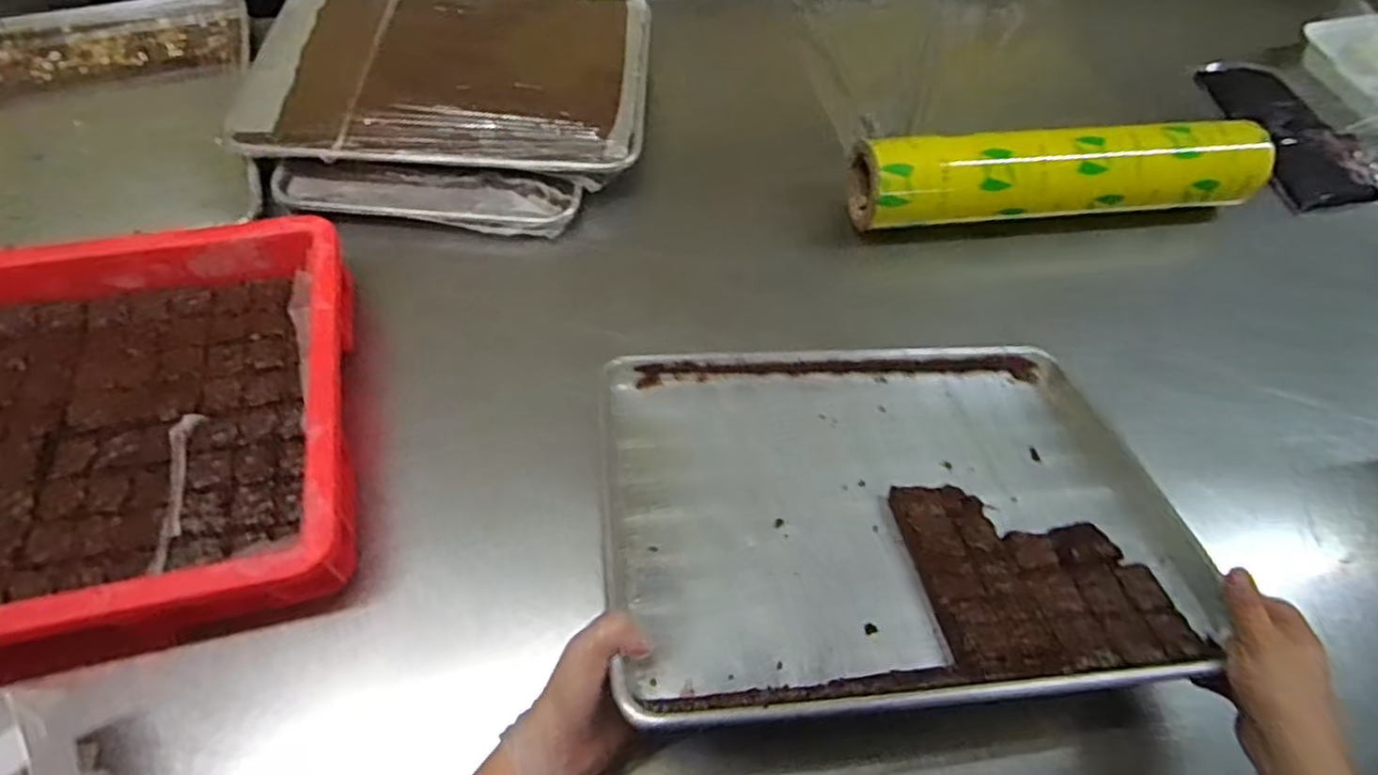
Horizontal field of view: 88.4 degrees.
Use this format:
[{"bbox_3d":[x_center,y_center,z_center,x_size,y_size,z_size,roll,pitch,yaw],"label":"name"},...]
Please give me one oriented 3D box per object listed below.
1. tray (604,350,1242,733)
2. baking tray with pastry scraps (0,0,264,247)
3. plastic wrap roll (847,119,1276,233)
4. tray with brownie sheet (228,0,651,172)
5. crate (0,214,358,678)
[{"bbox_3d":[0.153,0.085,0.555,0.424,0.025,0.327,-1,42,-8],"label":"tray"},{"bbox_3d":[-0.663,-0.314,0.799,0.321,0.035,0.407,-15,61,-12],"label":"baking tray with pastry scraps"},{"bbox_3d":[0.407,-0.228,0.768,0.448,0.092,0.085,-6,59,-8],"label":"plastic wrap roll"},{"bbox_3d":[-0.270,-0.377,0.820,0.433,0.022,0.324,2,59,-3],"label":"tray with brownie sheet"},{"bbox_3d":[-0.504,0.037,0.561,0.441,0.074,0.344,-9,60,-9],"label":"crate"}]

